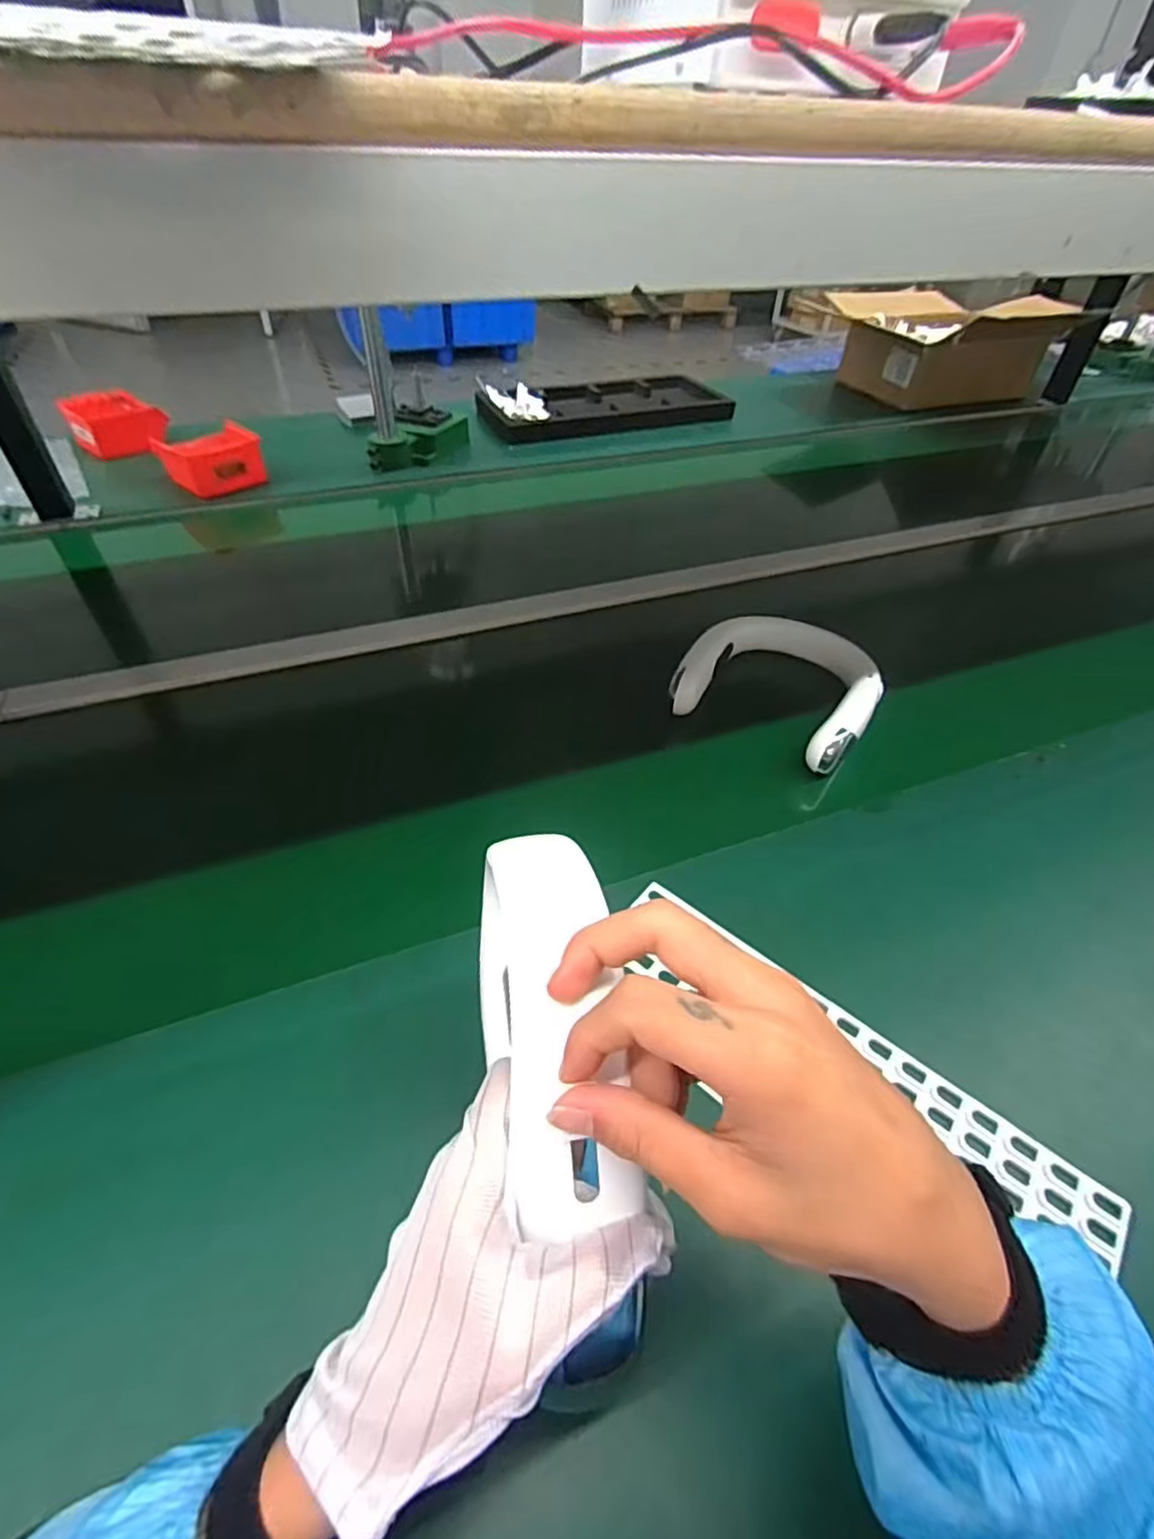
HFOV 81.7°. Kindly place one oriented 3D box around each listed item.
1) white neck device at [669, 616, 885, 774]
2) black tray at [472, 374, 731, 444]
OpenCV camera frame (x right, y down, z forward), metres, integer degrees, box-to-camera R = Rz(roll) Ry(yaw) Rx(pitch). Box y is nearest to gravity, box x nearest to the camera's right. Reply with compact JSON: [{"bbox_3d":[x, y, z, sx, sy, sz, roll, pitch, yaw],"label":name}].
[{"bbox_3d":[0.222,-0.102,0.707,0.188,0.039,0.207,27,51,19],"label":"white neck device"},{"bbox_3d":[0.057,-0.725,1.330,0.509,0.031,0.217,-14,50,-16],"label":"black tray"}]

